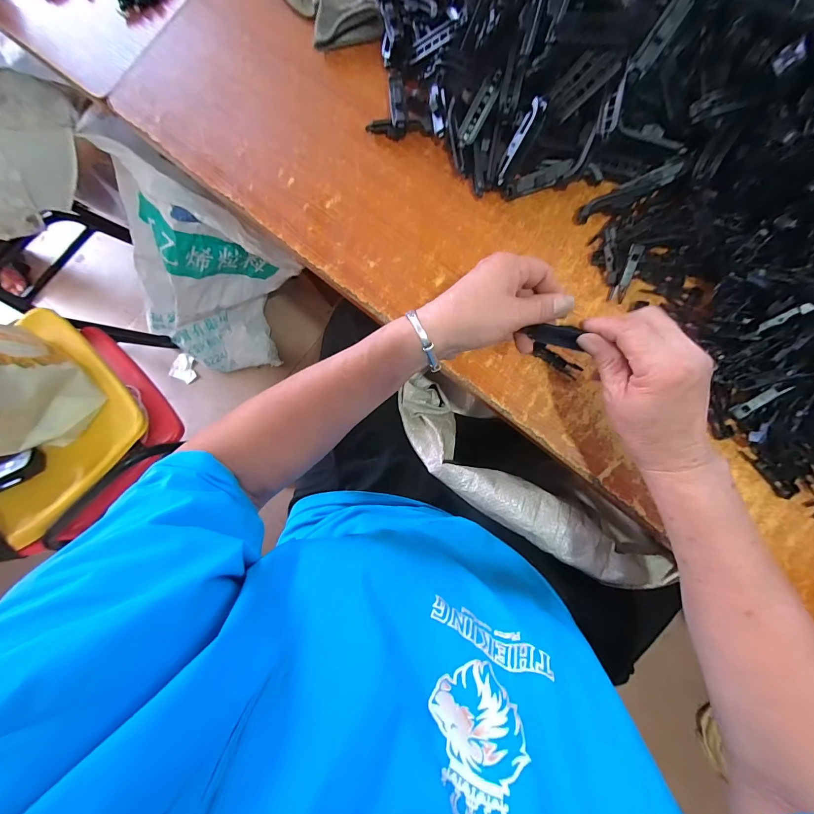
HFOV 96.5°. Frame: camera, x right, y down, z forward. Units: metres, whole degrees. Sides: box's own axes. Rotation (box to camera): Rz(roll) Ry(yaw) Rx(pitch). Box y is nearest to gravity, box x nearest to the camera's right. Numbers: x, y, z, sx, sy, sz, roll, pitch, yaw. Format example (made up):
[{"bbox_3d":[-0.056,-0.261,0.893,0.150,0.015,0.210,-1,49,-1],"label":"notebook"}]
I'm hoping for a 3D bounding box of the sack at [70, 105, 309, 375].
[{"bbox_3d":[-0.481,-0.264,0.801,0.353,0.441,0.315,38,88,8],"label":"sack"}]

